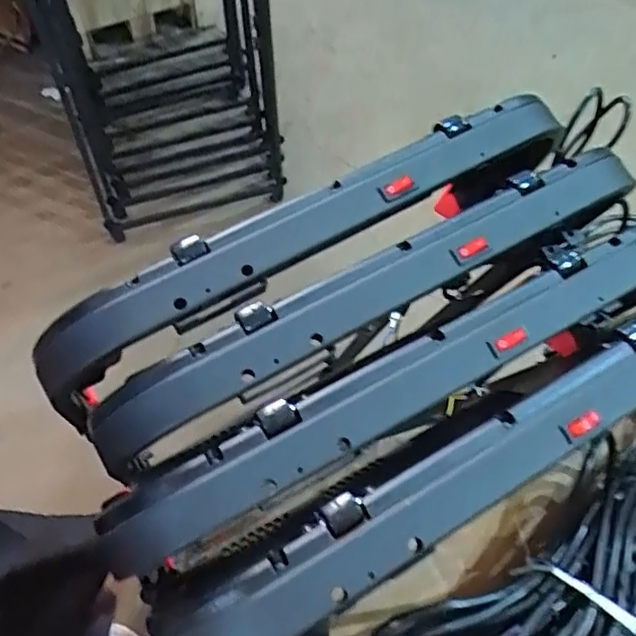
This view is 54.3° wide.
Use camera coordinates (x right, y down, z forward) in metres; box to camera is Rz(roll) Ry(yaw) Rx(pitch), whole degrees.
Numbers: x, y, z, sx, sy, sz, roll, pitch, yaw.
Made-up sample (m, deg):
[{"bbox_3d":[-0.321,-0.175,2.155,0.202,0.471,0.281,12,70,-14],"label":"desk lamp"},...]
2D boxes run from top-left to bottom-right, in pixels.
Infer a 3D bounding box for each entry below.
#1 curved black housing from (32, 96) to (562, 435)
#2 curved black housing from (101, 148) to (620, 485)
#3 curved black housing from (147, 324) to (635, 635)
[{"bbox_3d":[0.001,-0.057,0.475,0.443,0.091,0.062,-28,66,-18],"label":"curved black housing"},{"bbox_3d":[0.044,-0.015,0.442,0.431,0.066,0.059,-26,66,-17],"label":"curved black housing"},{"bbox_3d":[0.097,0.088,0.386,0.431,0.057,0.061,-25,65,-17],"label":"curved black housing"}]

